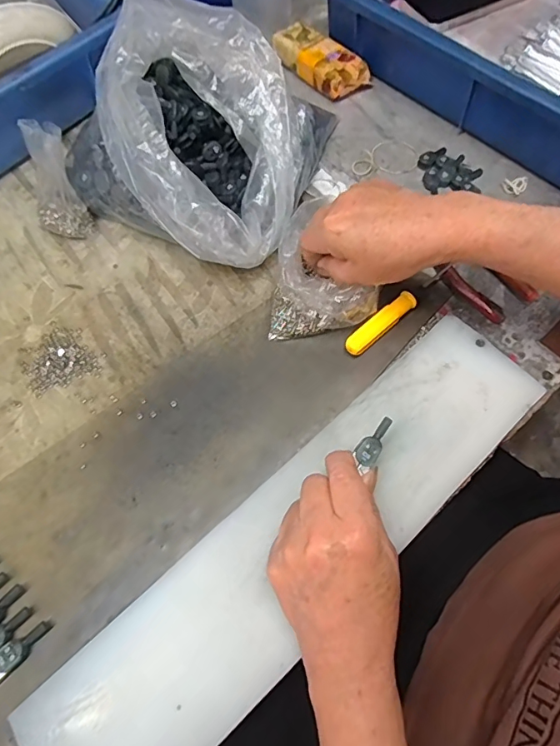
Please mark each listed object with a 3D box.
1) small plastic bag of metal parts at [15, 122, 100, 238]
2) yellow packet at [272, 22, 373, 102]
[{"bbox_3d":[-0.199,-0.166,0.413,0.052,0.096,0.038,-5,43,-4],"label":"small plastic bag of metal parts"},{"bbox_3d":[0.043,-0.338,0.513,0.048,0.030,0.105,-42,71,-16],"label":"yellow packet"}]

